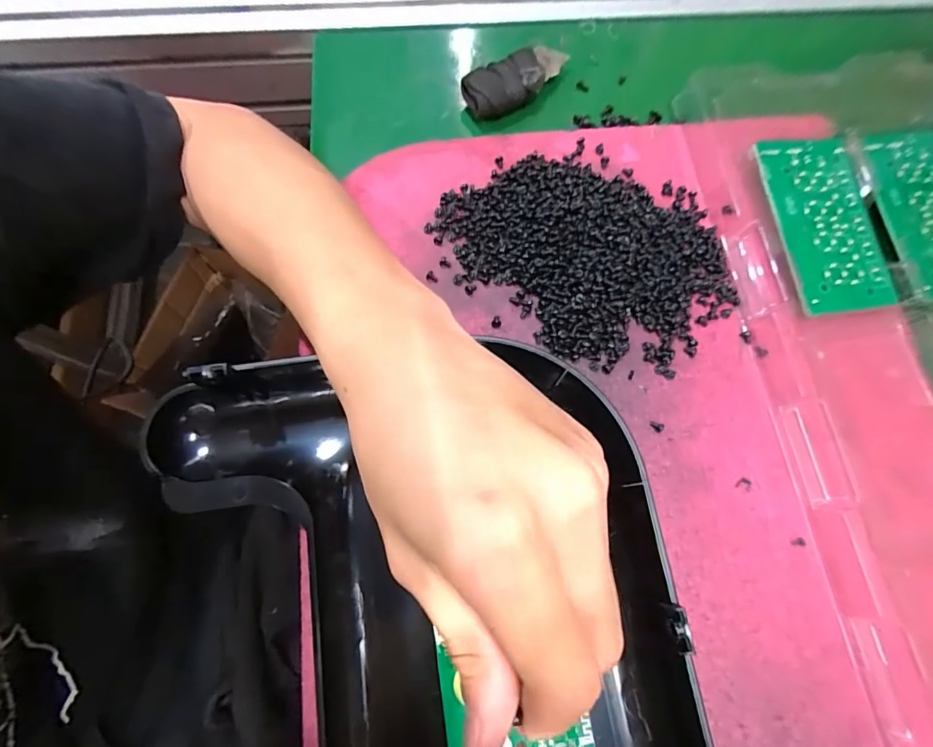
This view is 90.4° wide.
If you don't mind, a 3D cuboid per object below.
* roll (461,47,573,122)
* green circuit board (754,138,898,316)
[{"bbox_3d":[0.031,-0.184,0.291,0.069,0.018,0.029,-26,76,-8],"label":"roll"},{"bbox_3d":[0.202,-0.085,0.260,0.057,0.009,0.104,-8,74,-3],"label":"green circuit board"}]

